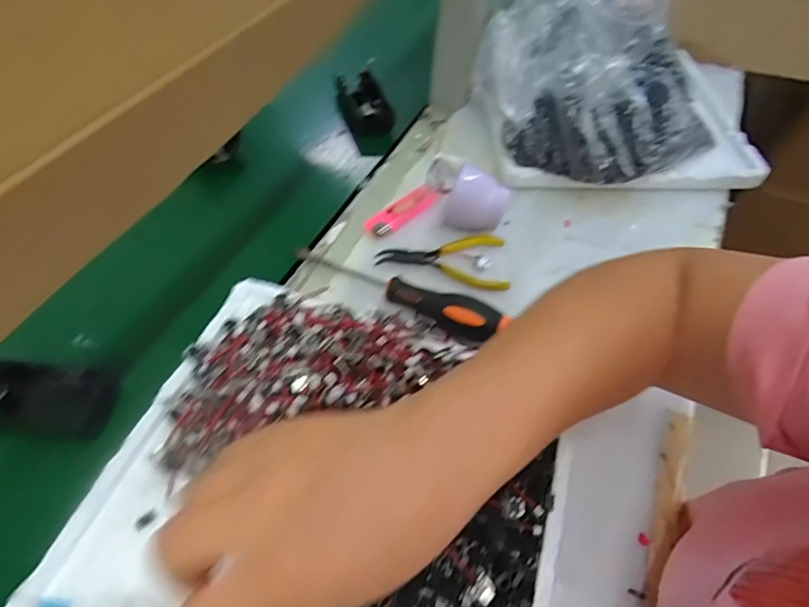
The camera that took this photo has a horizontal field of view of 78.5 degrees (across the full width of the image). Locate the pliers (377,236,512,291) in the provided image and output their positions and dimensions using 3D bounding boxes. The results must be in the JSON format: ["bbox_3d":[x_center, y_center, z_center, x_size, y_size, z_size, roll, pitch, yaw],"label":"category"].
[{"bbox_3d":[0.037,-0.044,0.448,0.114,0.010,0.061,12,54,5],"label":"pliers"}]

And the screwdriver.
[{"bbox_3d":[-0.009,-0.016,0.405,0.188,0.025,0.028,24,56,14],"label":"screwdriver"}]

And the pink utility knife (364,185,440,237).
[{"bbox_3d":[-0.001,-0.087,0.464,0.076,0.021,0.018,-30,61,-23],"label":"pink utility knife"}]

